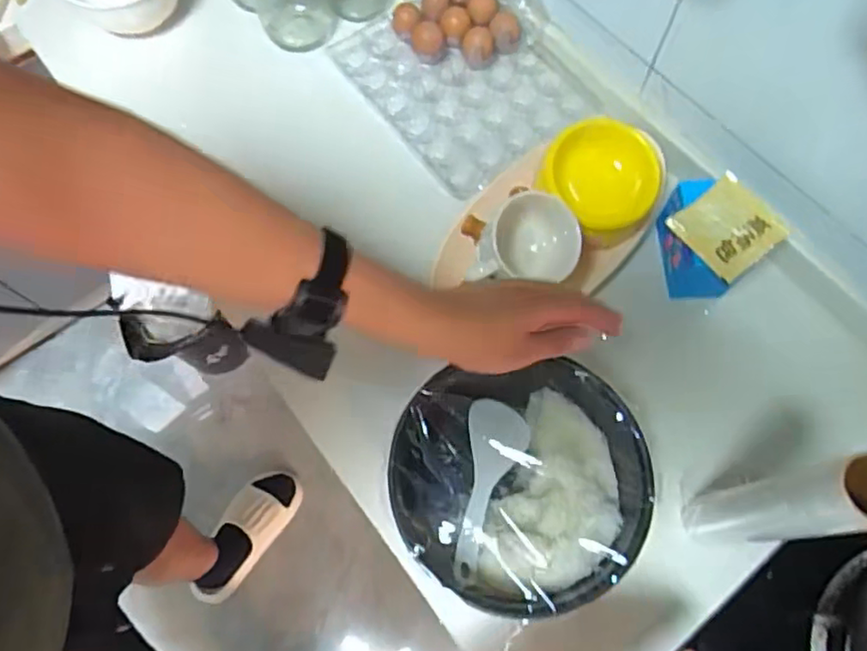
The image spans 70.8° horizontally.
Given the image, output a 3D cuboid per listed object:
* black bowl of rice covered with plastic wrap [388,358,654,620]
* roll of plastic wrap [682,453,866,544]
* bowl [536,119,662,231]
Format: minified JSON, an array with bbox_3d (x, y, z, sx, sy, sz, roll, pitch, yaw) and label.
[{"bbox_3d":[0.073,0.148,0.552,0.205,0.122,0.187,0,70,1],"label":"black bowl of rice covered with plastic wrap"},{"bbox_3d":[0.270,0.147,0.488,0.046,0.253,0.047,0,70,1],"label":"roll of plastic wrap"},{"bbox_3d":[0.181,-0.160,0.659,0.124,0.061,0.104,32,73,12],"label":"bowl"}]

